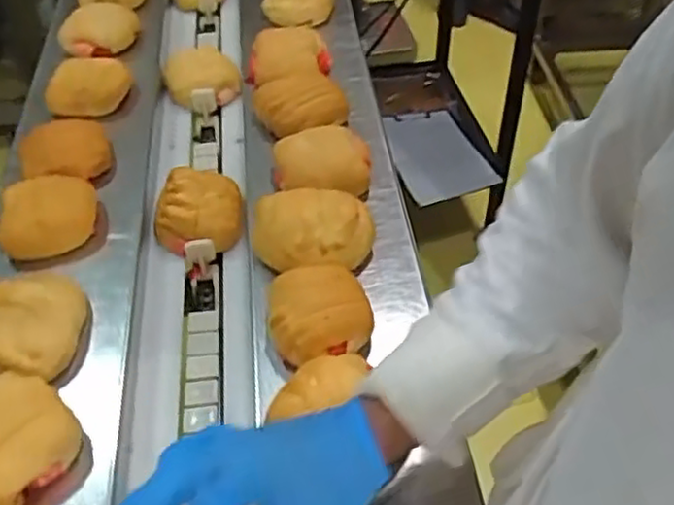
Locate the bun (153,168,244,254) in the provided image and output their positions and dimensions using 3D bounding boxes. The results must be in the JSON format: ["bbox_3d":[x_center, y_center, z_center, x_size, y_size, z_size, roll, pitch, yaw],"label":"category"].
[{"bbox_3d":[-0.142,-0.047,0.715,0.085,0.038,0.088,-4,48,-5],"label":"bun"}]

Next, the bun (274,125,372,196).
[{"bbox_3d":[-0.013,-0.092,0.703,0.096,0.039,0.104,-9,48,-9],"label":"bun"}]

